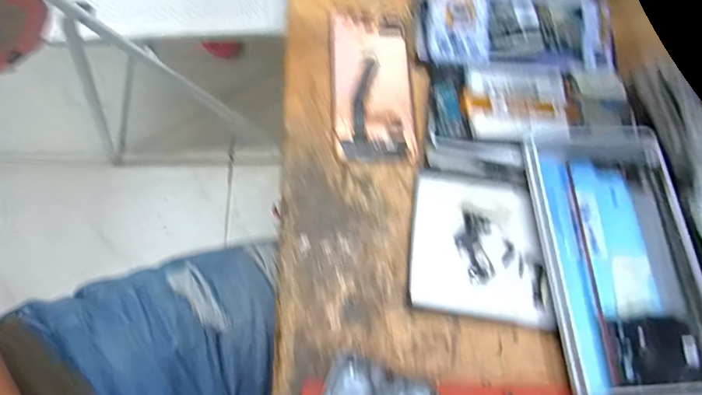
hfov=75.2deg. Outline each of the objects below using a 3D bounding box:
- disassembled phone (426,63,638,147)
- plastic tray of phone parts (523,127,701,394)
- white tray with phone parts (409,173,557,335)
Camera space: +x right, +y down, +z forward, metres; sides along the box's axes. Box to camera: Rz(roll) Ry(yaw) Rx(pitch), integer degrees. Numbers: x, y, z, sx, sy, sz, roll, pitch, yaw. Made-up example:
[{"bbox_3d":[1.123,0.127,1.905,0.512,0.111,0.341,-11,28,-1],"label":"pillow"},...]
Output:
[{"bbox_3d":[0.138,-0.074,0.349,0.151,0.010,0.066,-1,69,1],"label":"disassembled phone"},{"bbox_3d":[0.182,0.038,0.302,0.102,0.013,0.180,-3,69,1],"label":"plastic tray of phone parts"},{"bbox_3d":[0.089,0.033,0.319,0.094,0.009,0.100,11,66,-6],"label":"white tray with phone parts"}]

